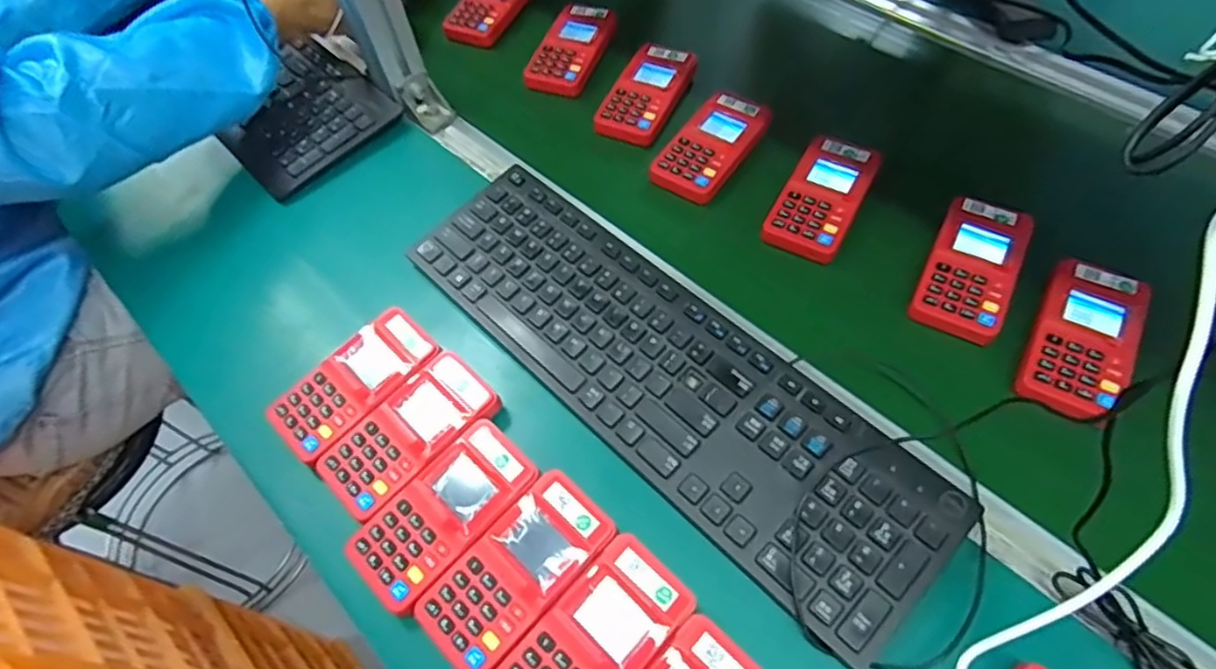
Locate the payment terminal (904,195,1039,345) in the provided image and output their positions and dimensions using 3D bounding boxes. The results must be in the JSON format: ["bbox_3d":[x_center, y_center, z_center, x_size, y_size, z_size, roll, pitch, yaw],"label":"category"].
[{"bbox_3d":[0.282,-0.053,0.503,0.061,0.021,0.120,24,62,19],"label":"payment terminal"}]

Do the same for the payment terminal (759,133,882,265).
[{"bbox_3d":[0.183,-0.118,0.552,0.063,0.021,0.121,25,62,20],"label":"payment terminal"}]

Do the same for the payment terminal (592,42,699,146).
[{"bbox_3d":[0.038,-0.237,0.640,0.066,0.026,0.121,20,61,17],"label":"payment terminal"}]

